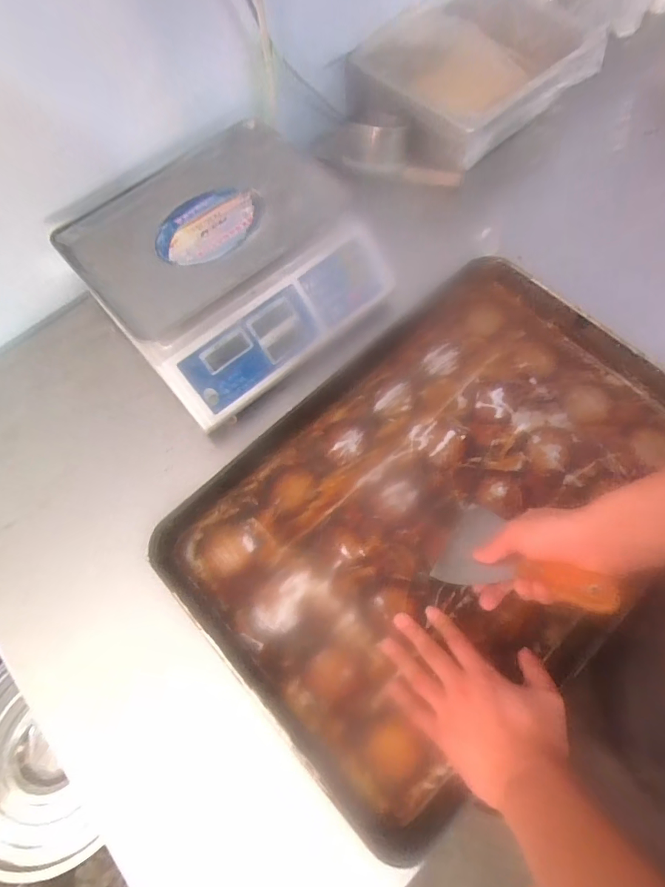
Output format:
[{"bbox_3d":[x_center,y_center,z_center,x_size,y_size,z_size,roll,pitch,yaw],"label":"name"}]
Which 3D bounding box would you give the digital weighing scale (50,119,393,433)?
[{"bbox_3d":[-0.134,-0.251,0.607,0.343,0.106,0.322,-39,72,-13],"label":"digital weighing scale"}]

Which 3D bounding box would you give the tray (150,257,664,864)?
[{"bbox_3d":[0.135,0.051,0.547,0.408,0.057,0.610,42,76,16],"label":"tray"}]

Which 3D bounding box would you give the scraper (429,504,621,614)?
[{"bbox_3d":[0.189,0.117,0.462,0.026,0.185,0.093,39,72,-22],"label":"scraper"}]

